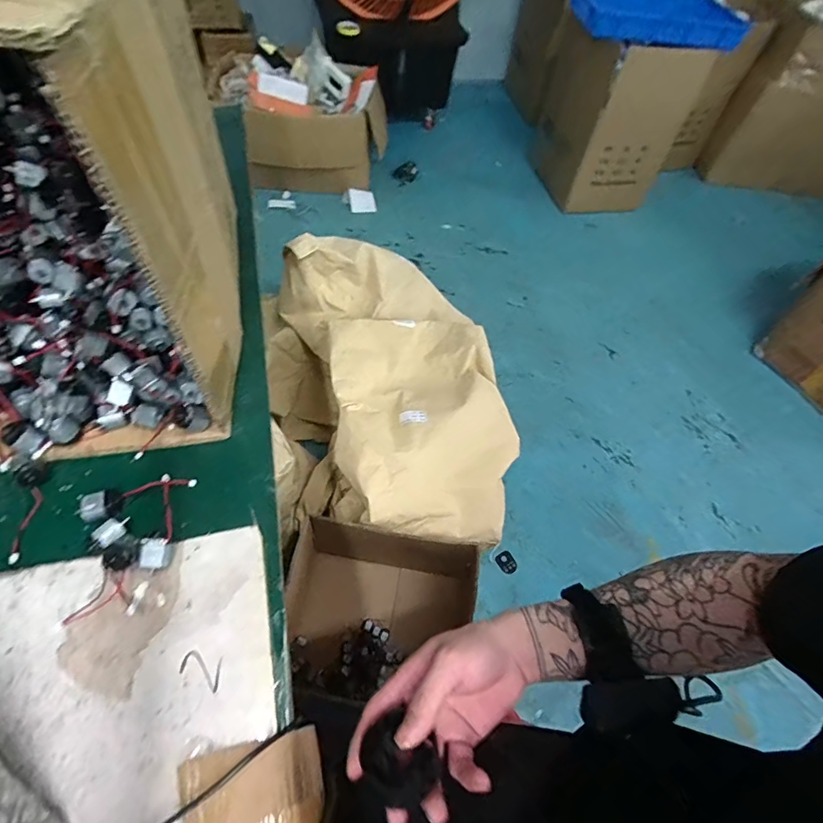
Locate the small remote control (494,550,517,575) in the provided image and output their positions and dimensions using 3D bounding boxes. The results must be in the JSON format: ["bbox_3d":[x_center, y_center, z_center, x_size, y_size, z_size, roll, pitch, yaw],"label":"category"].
[{"bbox_3d":[0.231,0.366,1.115,0.043,0.009,0.053,-29,64,-20],"label":"small remote control"}]

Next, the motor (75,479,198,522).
[{"bbox_3d":[-0.205,0.063,0.349,0.074,0.019,0.020,-21,61,-20],"label":"motor"}]

